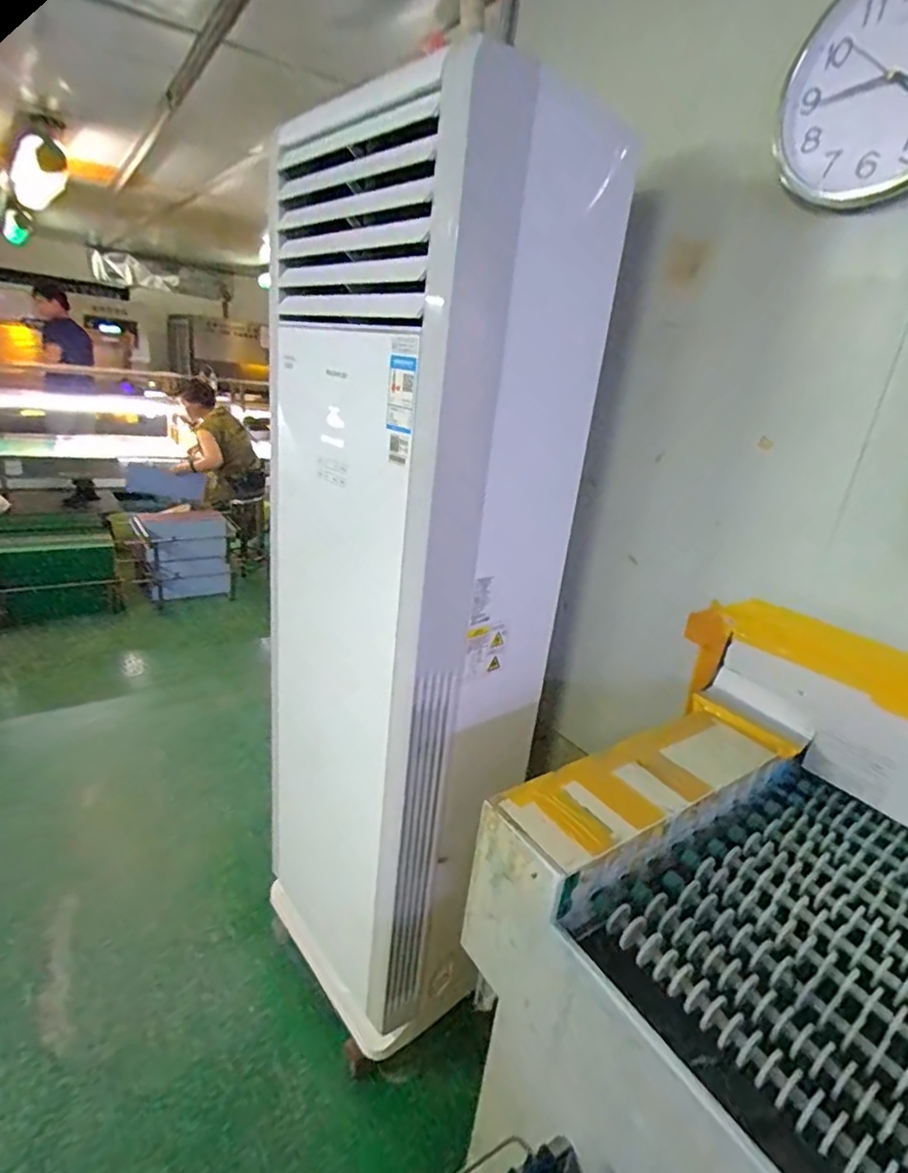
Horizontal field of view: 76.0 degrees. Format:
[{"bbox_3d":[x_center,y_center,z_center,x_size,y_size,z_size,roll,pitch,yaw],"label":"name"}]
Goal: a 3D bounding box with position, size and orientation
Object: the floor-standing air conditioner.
[{"bbox_3d":[-0.115,0.099,1.260,0.376,1.811,0.521,-10,27,-38],"label":"floor-standing air conditioner"}]

